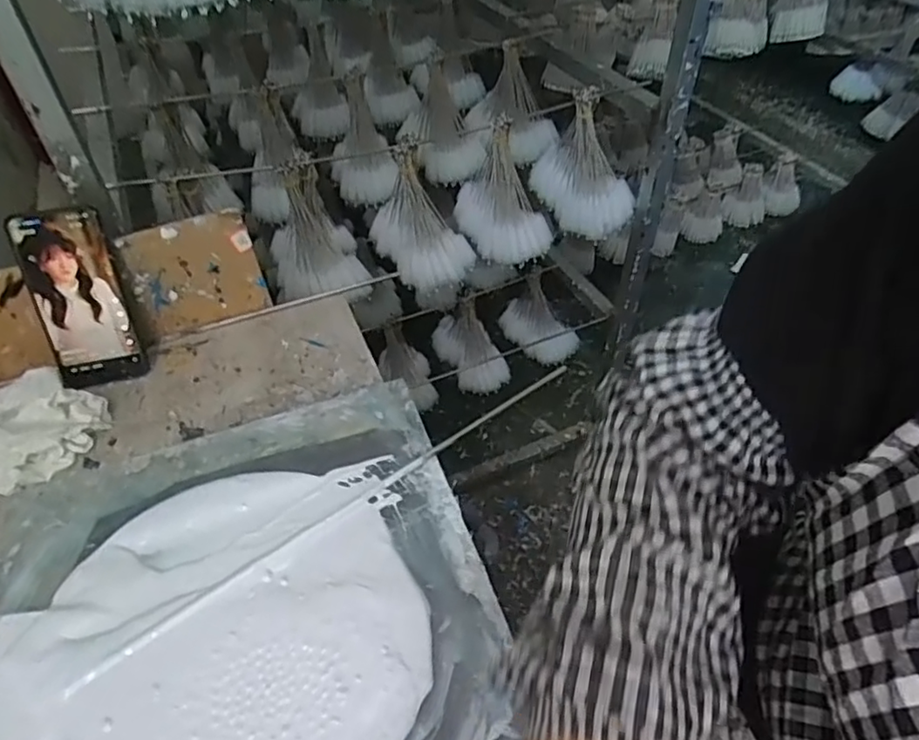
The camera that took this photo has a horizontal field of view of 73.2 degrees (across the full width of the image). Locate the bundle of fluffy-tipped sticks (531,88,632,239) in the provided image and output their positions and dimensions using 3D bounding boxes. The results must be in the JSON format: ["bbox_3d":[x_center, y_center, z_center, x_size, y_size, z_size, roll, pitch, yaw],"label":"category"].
[{"bbox_3d":[0.199,-0.341,0.990,0.097,0.202,0.203,-19,51,-16],"label":"bundle of fluffy-tipped sticks"}]

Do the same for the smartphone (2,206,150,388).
[{"bbox_3d":[-0.347,-0.064,0.567,0.076,0.161,0.016,-11,23,-11],"label":"smartphone"}]

